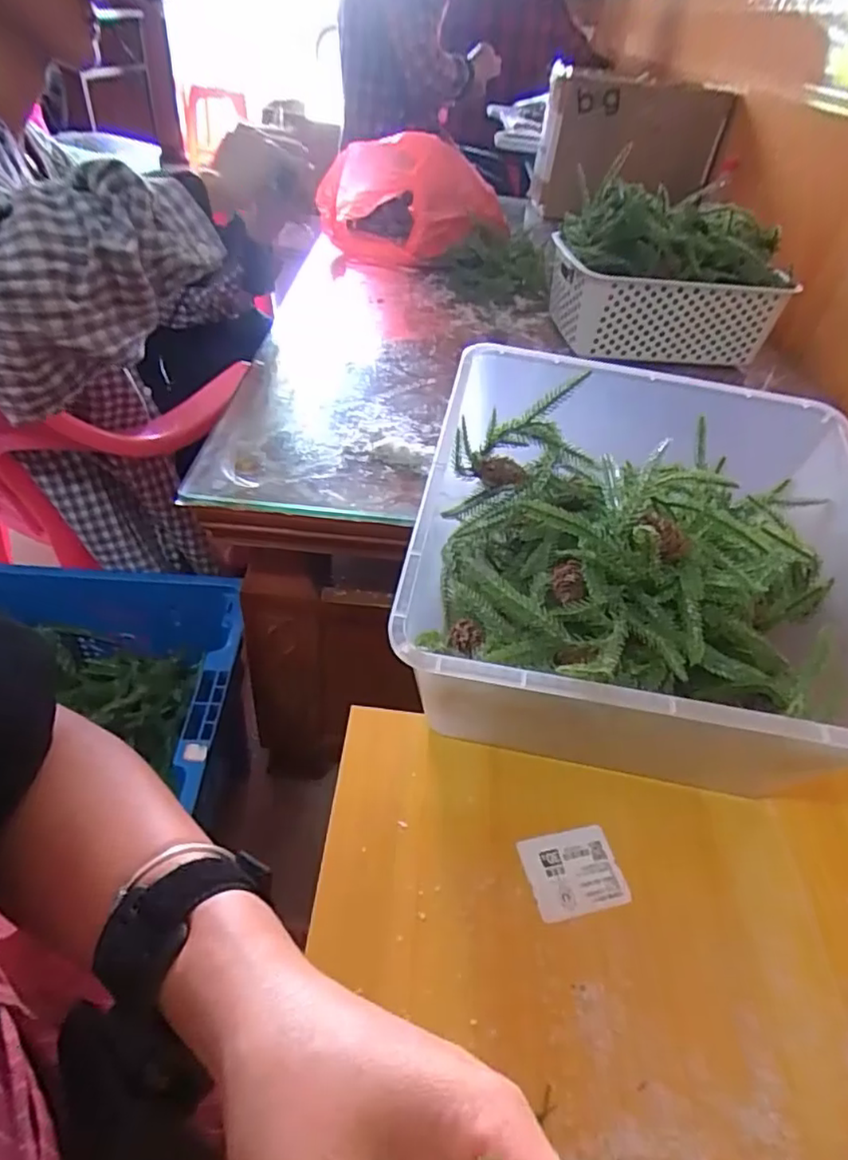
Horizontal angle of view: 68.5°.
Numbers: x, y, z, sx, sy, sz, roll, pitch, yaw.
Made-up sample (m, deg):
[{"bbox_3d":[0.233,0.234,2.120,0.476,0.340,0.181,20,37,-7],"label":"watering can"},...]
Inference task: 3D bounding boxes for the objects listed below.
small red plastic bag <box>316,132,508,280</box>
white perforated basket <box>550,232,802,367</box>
[{"bbox_3d":[-0.019,-0.669,1.098,0.314,0.158,0.224,11,43,3],"label":"small red plastic bag"},{"bbox_3d":[0.332,-0.396,0.898,0.298,0.115,0.175,4,43,-4],"label":"white perforated basket"}]

